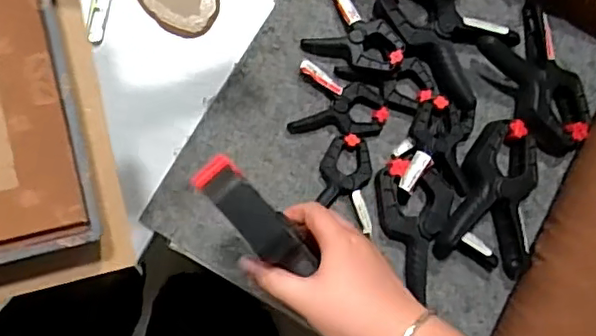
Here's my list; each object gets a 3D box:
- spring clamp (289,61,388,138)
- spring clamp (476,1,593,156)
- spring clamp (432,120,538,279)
[{"bbox_3d":[0.049,-0.069,0.673,0.105,0.022,0.074,12,93,-6],"label":"spring clamp"},{"bbox_3d":[0.279,-0.096,0.692,0.104,0.050,0.168,-31,96,-3],"label":"spring clamp"},{"bbox_3d":[0.224,0.031,0.683,0.110,0.049,0.169,15,92,-6],"label":"spring clamp"}]

